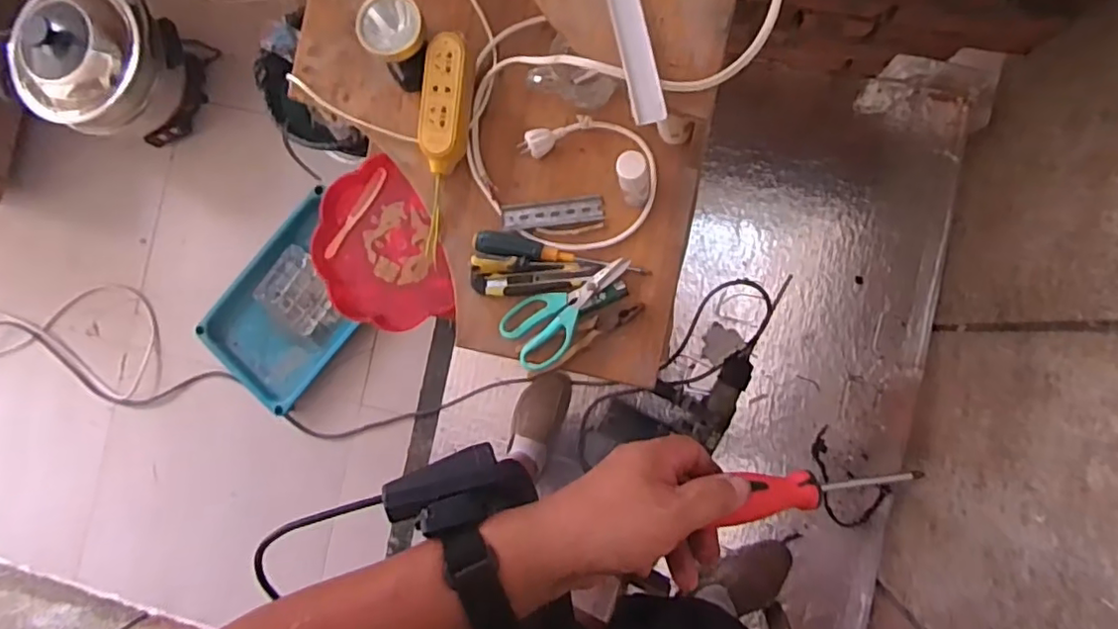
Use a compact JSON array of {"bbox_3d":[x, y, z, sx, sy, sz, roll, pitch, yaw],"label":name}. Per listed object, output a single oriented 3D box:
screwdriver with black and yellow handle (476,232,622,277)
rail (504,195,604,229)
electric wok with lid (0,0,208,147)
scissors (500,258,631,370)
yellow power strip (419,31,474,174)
[{"bbox_3d":[0.004,-0.080,0.770,0.220,0.028,0.031,8,90,8],"label":"screwdriver with black and yellow handle"},{"bbox_3d":[-0.007,-0.133,0.794,0.133,0.016,0.035,-5,88,8],"label":"rail"},{"bbox_3d":[-0.980,-0.534,1.306,0.256,0.275,0.297,27,93,8],"label":"electric wok with lid"},{"bbox_3d":[0.010,-0.014,0.756,0.177,0.020,0.085,-42,84,5],"label":"scissors"},{"bbox_3d":[-0.146,-0.271,0.777,0.055,0.043,0.165,8,105,8],"label":"yellow power strip"}]

